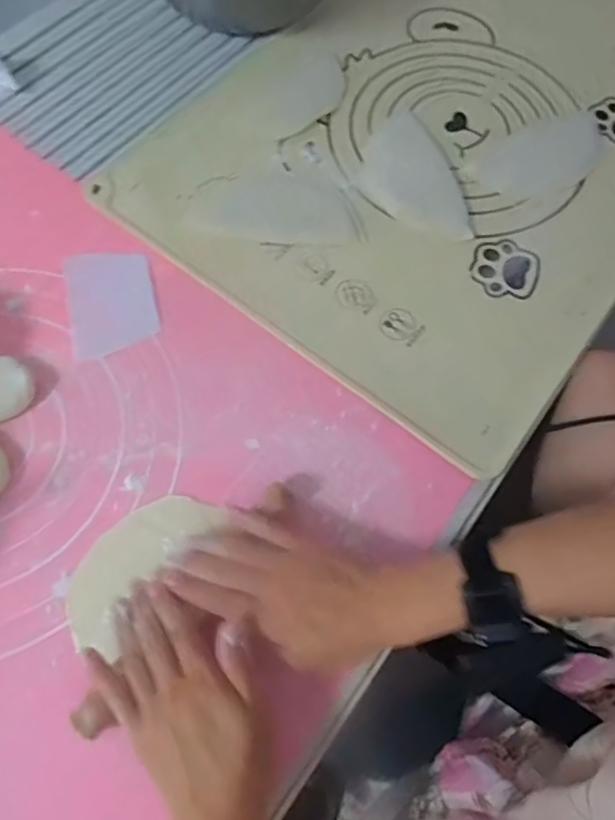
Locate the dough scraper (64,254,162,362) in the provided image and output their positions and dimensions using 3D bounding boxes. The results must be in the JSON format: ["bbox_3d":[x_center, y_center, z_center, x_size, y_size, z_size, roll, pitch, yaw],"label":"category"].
[{"bbox_3d":[-0.184,-0.104,0.518,0.077,0.004,0.110,-14,71,-9],"label":"dough scraper"}]

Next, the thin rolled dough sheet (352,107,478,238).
[{"bbox_3d":[0.106,-0.251,0.585,0.103,0.009,0.172,-9,66,-4],"label":"thin rolled dough sheet"}]

